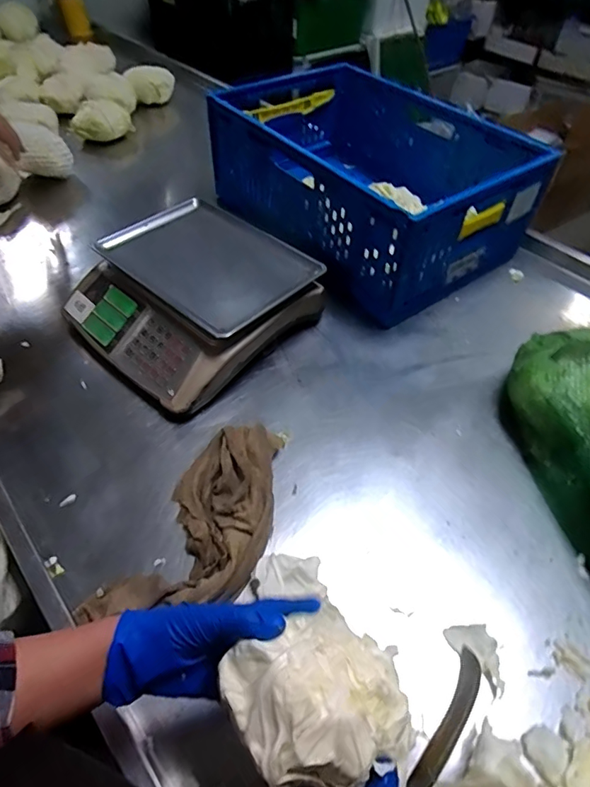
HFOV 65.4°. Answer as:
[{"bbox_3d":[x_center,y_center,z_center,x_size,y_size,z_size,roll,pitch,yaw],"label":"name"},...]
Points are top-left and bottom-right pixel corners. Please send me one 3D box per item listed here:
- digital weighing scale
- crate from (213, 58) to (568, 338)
[{"bbox_3d":[-0.185,-0.166,0.796,0.340,0.117,0.333,34,57,23],"label":"digital weighing scale"},{"bbox_3d":[0.162,-0.478,1.001,0.449,0.223,0.629,-28,57,-23],"label":"crate"}]

